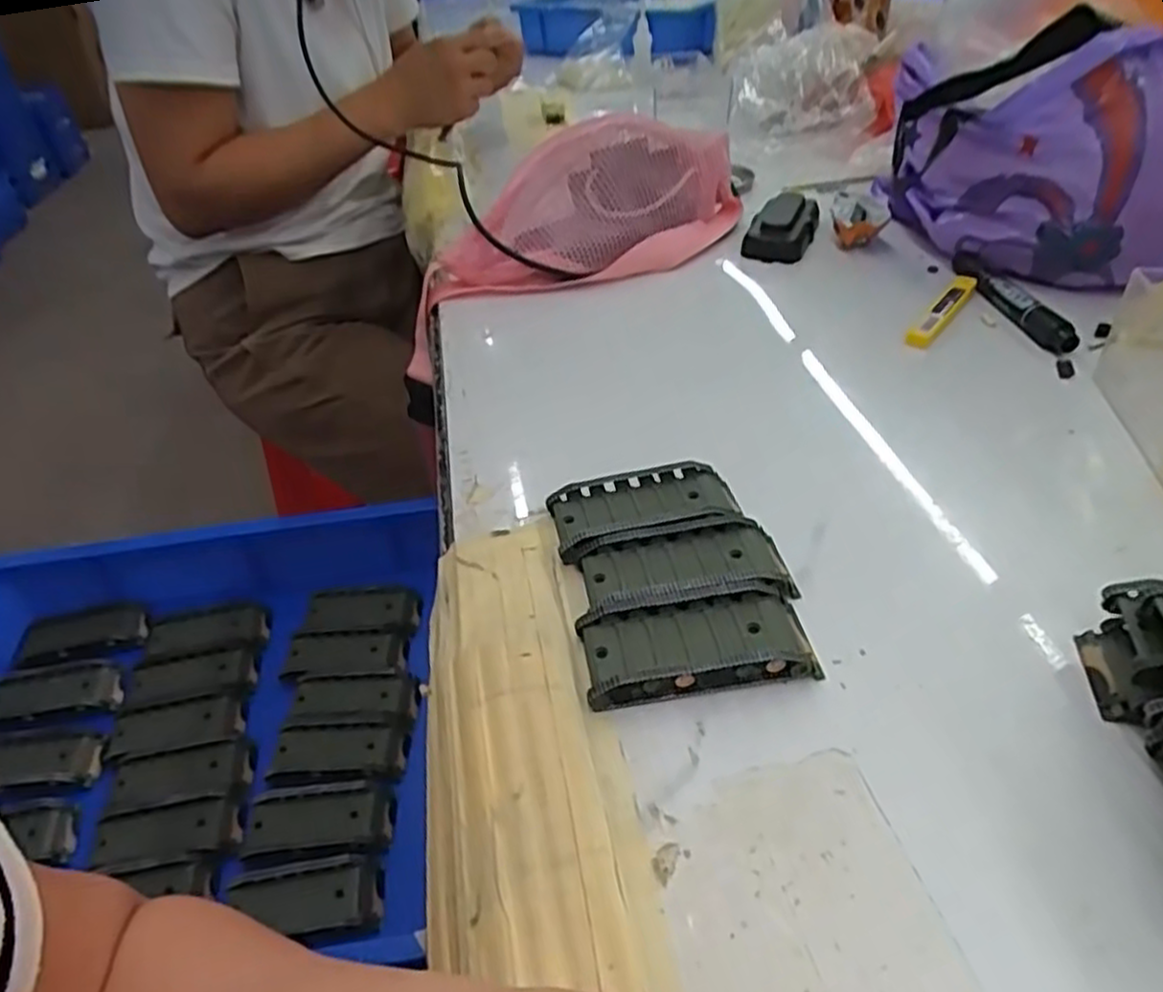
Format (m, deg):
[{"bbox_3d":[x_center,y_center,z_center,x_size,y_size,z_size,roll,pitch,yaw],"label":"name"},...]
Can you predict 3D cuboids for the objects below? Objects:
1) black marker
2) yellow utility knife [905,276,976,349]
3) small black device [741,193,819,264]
[{"bbox_3d":[0.306,-0.143,0.553,0.019,0.019,0.139,-7,40,-2],"label":"black marker"},{"bbox_3d":[0.260,-0.133,0.553,0.017,0.012,0.104,26,48,32],"label":"yellow utility knife"},{"bbox_3d":[0.176,-0.235,0.669,0.049,0.024,0.098,13,43,21],"label":"small black device"}]

